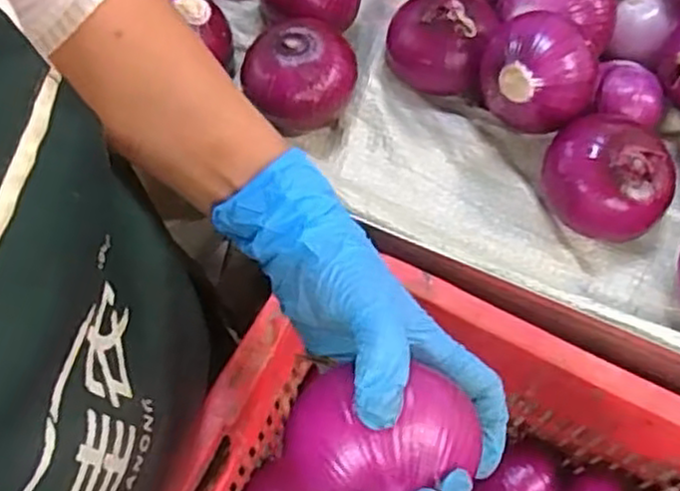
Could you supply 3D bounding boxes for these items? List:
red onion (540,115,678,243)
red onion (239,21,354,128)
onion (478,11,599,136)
[{"bbox_3d":[0.190,-0.047,0.522,0.076,0.067,0.086,-31,67,-14],"label":"red onion"},{"bbox_3d":[-0.030,-0.130,0.562,0.086,0.061,0.079,0,64,1],"label":"red onion"},{"bbox_3d":[0.141,-0.121,0.525,0.080,0.066,0.065,21,66,11],"label":"onion"}]

